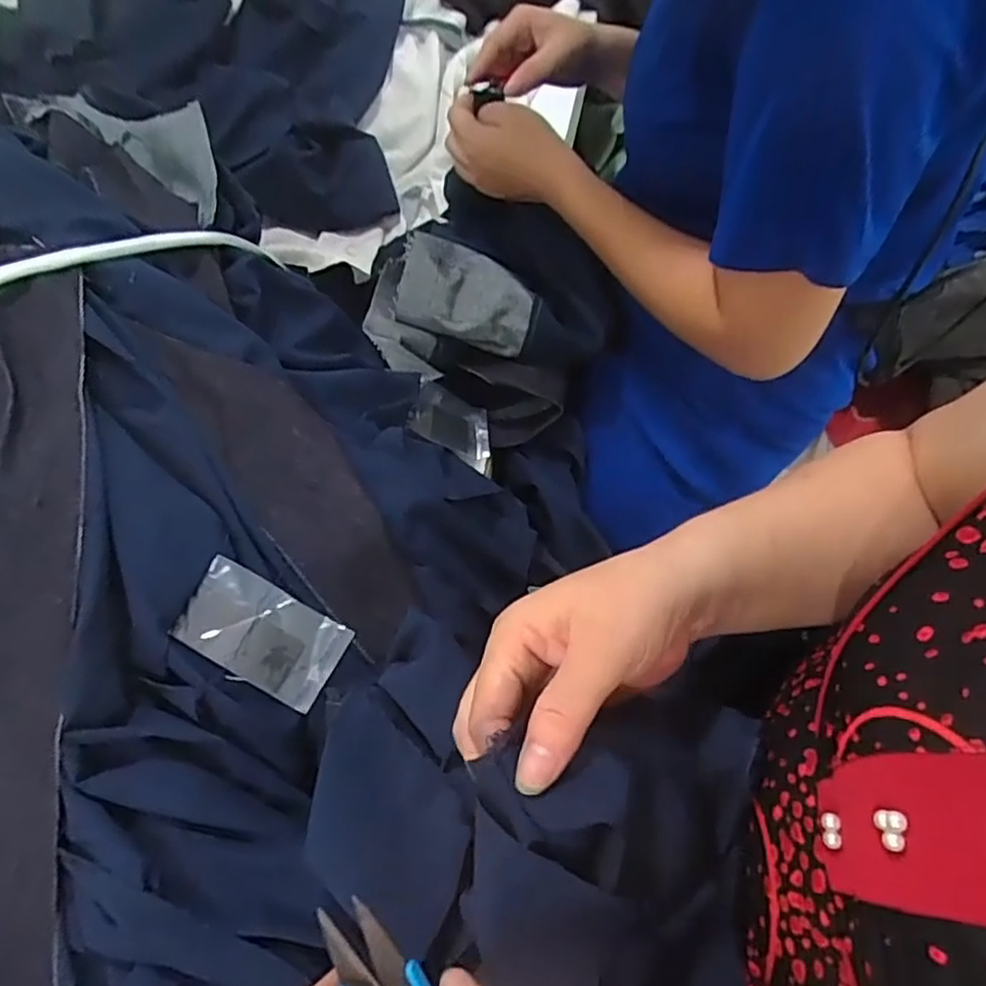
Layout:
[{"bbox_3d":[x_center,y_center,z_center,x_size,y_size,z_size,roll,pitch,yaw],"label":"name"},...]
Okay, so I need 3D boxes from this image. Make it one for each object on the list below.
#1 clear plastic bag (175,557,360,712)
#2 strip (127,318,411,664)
[{"bbox_3d":[-0.132,0.080,0.392,0.090,0.006,0.052,31,65,-3],"label":"clear plastic bag"},{"bbox_3d":[-0.131,-0.015,0.441,0.071,0.024,0.248,-35,80,-20],"label":"strip"}]

